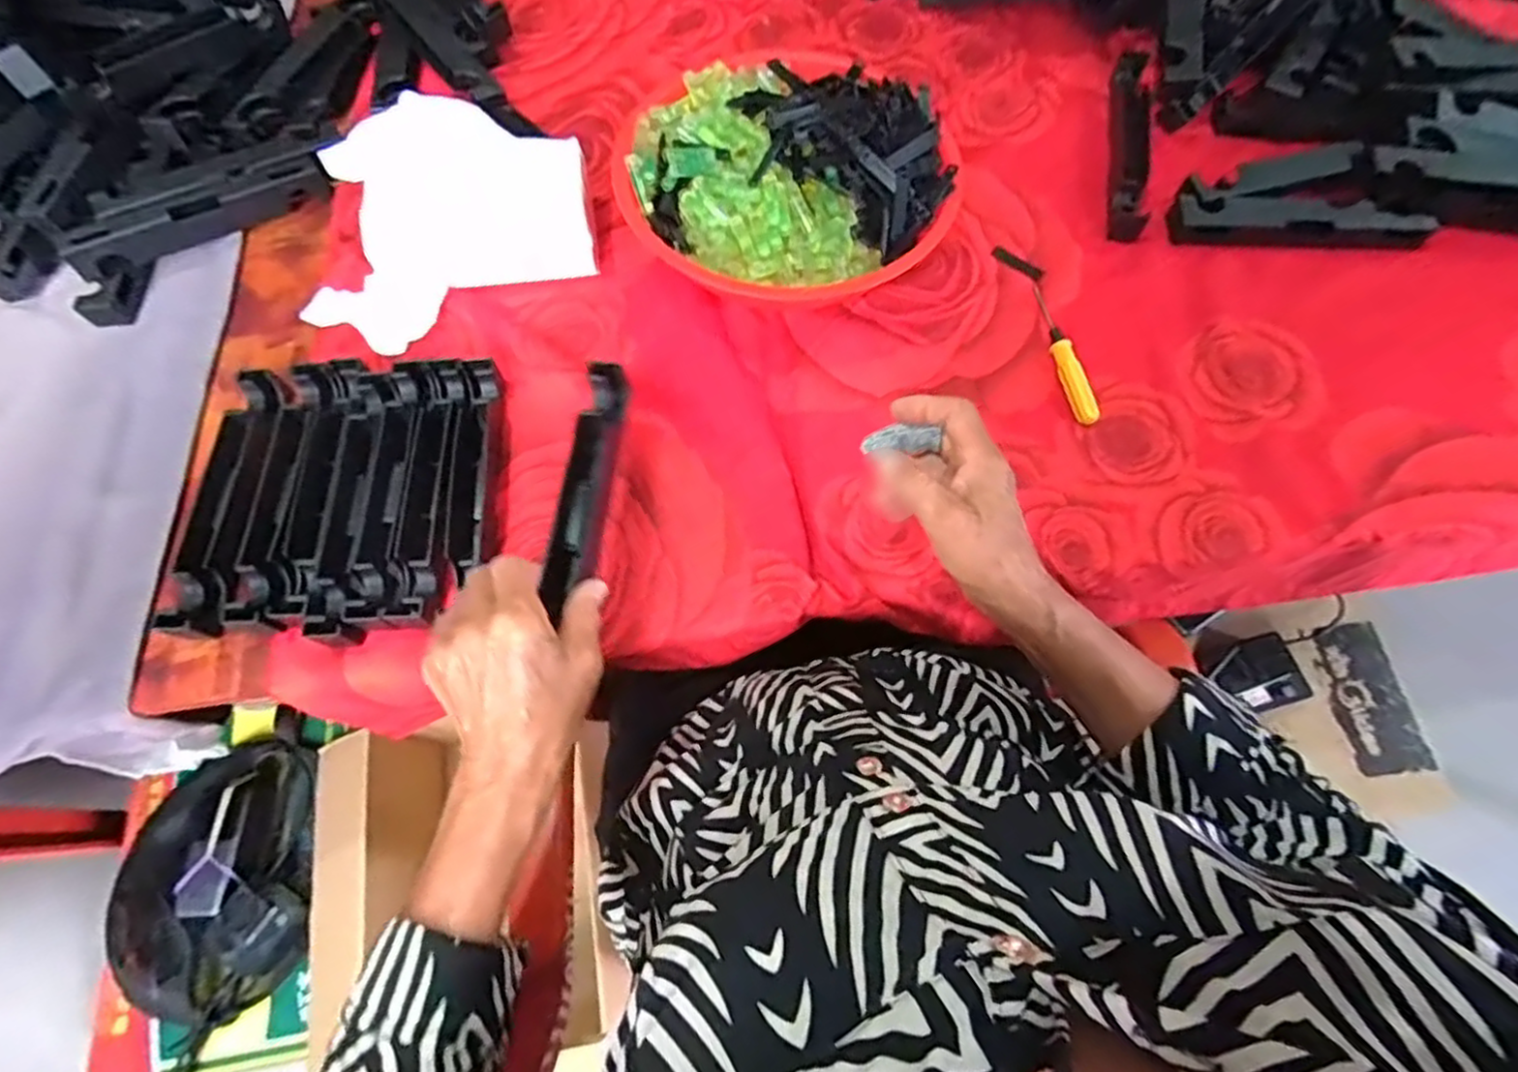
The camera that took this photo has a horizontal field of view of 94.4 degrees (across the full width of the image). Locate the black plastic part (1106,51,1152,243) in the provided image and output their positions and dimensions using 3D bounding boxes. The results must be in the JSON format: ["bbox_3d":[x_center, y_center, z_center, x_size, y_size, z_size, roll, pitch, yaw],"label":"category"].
[{"bbox_3d":[0.320,-0.343,0.606,0.029,0.025,0.208,10,69,6],"label":"black plastic part"}]

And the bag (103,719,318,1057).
[{"bbox_3d":[-0.615,0.381,0.778,0.216,0.057,0.283,-11,68,-2],"label":"bag"}]

